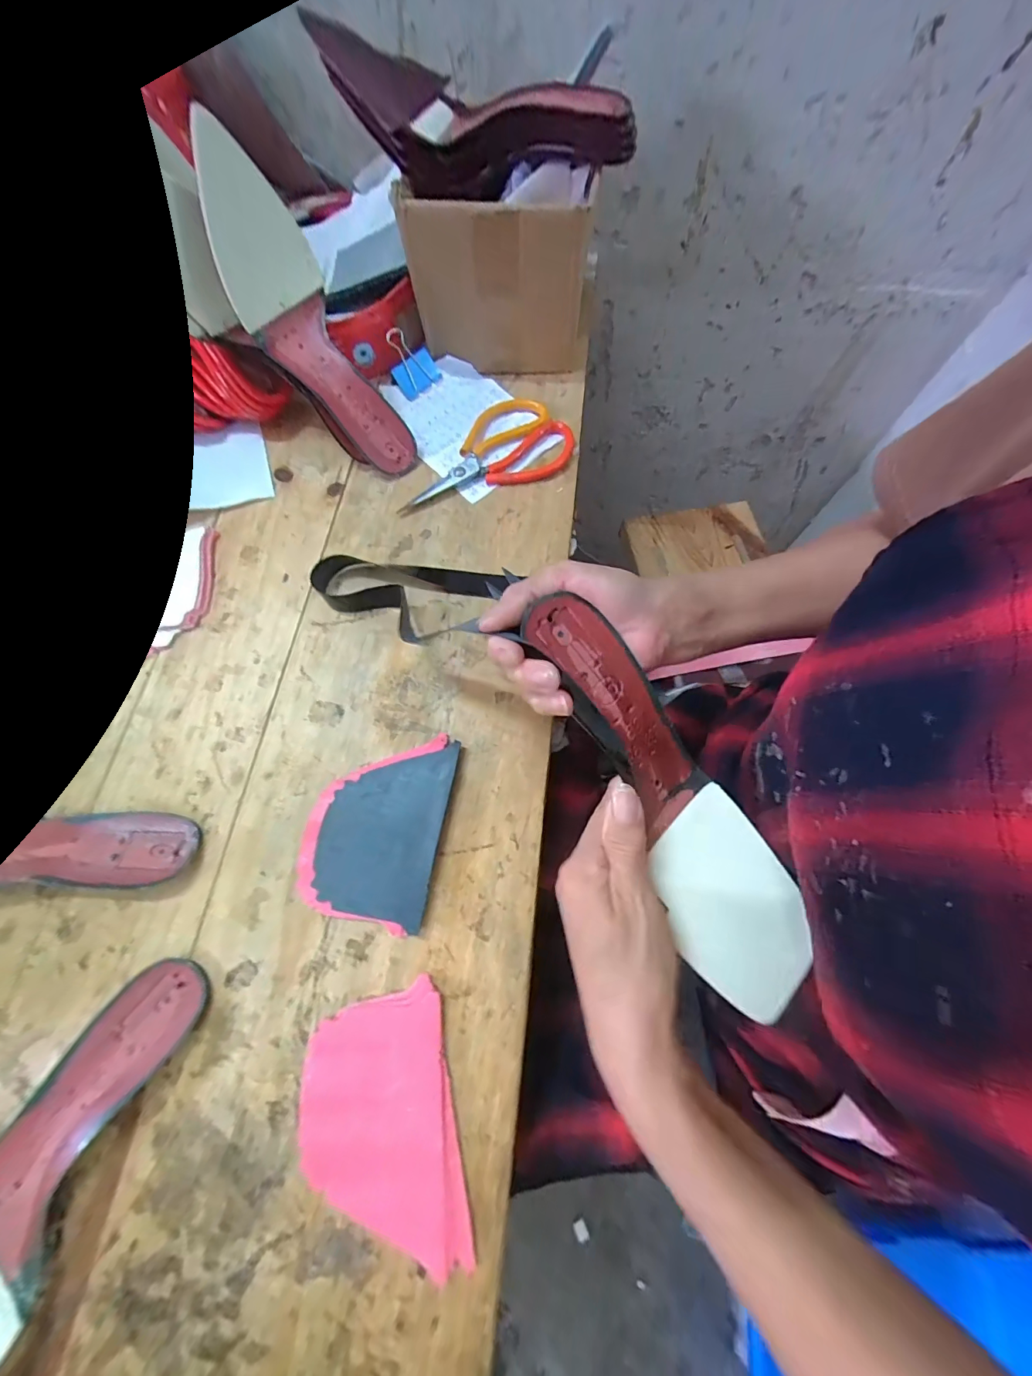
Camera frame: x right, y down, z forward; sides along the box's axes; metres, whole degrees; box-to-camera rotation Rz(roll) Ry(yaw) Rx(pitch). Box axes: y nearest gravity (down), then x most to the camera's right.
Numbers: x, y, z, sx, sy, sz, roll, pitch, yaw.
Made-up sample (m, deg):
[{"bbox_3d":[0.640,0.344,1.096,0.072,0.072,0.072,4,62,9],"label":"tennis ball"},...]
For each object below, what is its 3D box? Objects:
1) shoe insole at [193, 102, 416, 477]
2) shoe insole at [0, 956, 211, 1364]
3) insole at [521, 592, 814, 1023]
[{"bbox_3d":[-0.191,-0.328,0.411,0.084,0.060,0.265,-38,114,-11],"label":"shoe insole"},{"bbox_3d":[-0.290,0.282,0.243,0.082,0.069,0.228,20,72,9],"label":"shoe insole"},{"bbox_3d":[0.081,0.053,0.258,0.076,0.054,0.237,-29,87,-8],"label":"insole"}]

